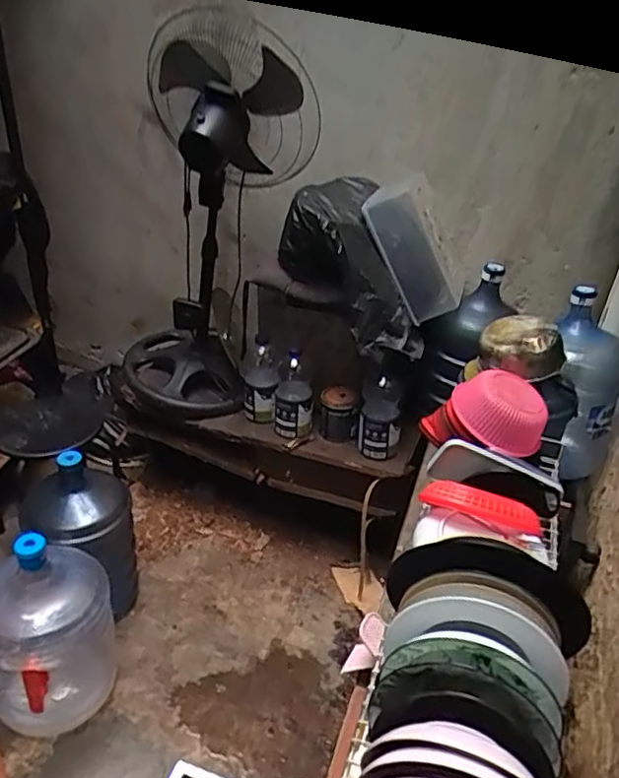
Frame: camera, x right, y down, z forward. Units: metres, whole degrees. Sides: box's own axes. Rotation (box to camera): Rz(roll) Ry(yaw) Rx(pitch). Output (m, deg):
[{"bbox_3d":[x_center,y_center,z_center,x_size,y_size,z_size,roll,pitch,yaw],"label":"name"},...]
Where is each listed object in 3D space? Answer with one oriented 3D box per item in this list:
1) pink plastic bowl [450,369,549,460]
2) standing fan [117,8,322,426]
[{"bbox_3d":[0.362,0.045,1.178,0.164,0.099,0.162,4,31,-3],"label":"pink plastic bowl"},{"bbox_3d":[-0.271,-0.406,1.658,0.465,0.999,0.413,-1,32,-11],"label":"standing fan"}]

